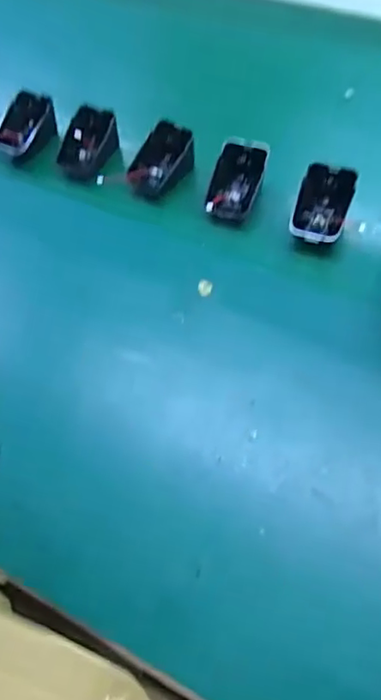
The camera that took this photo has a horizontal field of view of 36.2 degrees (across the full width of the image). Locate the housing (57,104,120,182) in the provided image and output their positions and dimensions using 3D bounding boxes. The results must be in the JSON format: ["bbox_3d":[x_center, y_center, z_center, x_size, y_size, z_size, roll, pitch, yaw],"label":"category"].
[{"bbox_3d":[-0.101,-0.203,0.577,0.053,0.043,0.063,19,60,16],"label":"housing"}]

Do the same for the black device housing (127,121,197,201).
[{"bbox_3d":[-0.028,-0.178,0.553,0.051,0.042,0.064,33,65,23],"label":"black device housing"}]

